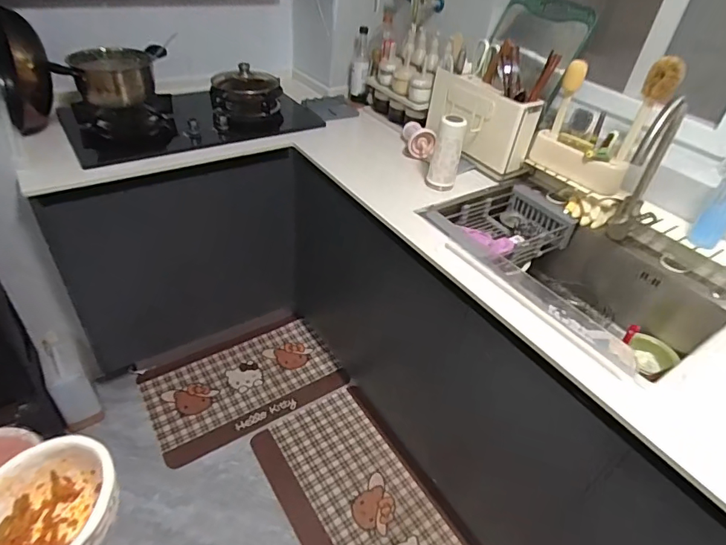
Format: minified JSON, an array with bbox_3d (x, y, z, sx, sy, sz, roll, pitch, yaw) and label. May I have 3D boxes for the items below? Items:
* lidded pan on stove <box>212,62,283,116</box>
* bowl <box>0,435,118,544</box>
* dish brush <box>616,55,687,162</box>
[{"bbox_3d":[-0.405,-0.629,1.624,0.223,0.183,0.177,3,43,-11],"label":"lidded pan on stove"},{"bbox_3d":[-0.274,0.212,0.396,0.115,0.071,0.122,3,39,-3],"label":"bowl"},{"bbox_3d":[0.698,-0.392,1.125,0.037,0.250,0.069,-7,46,-21],"label":"dish brush"}]

